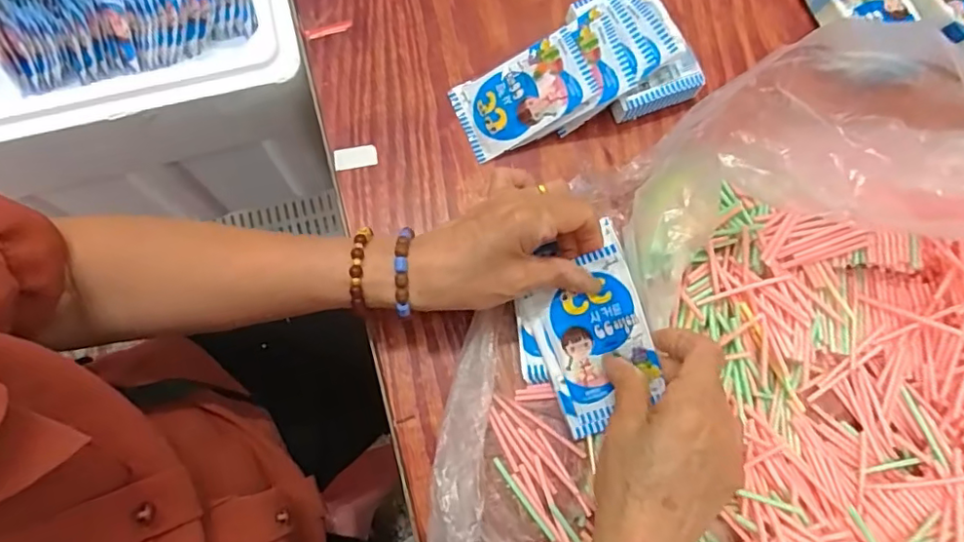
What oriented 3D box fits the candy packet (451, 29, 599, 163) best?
[{"bbox_3d":[0.030,-0.136,0.436,0.104,0.008,0.065,-28,76,16],"label":"candy packet"}]

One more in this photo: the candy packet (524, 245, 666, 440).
[{"bbox_3d":[0.074,0.047,0.371,0.071,0.011,0.105,-23,80,26],"label":"candy packet"}]

